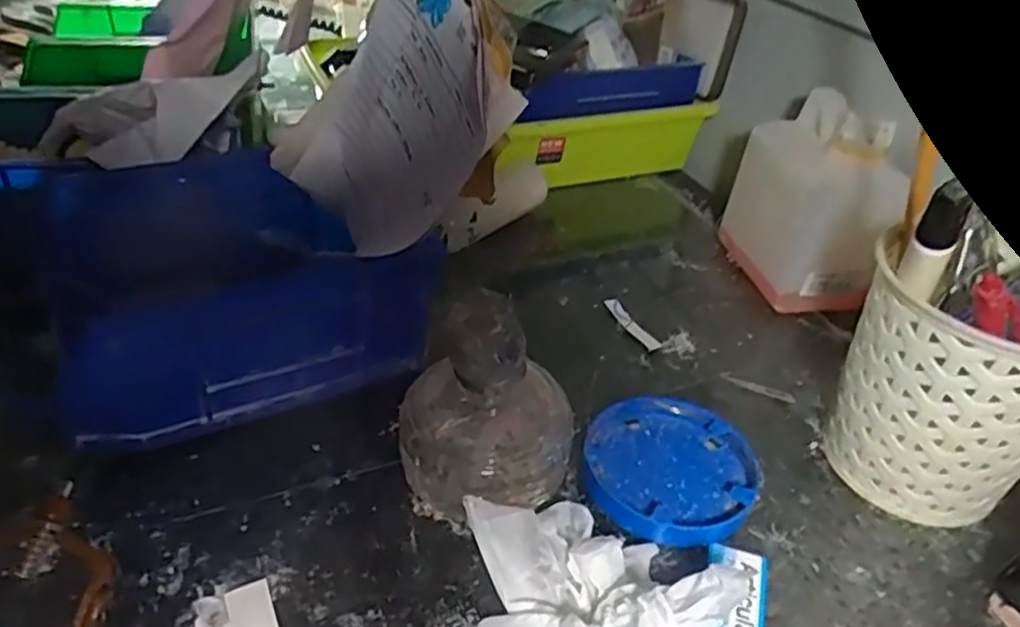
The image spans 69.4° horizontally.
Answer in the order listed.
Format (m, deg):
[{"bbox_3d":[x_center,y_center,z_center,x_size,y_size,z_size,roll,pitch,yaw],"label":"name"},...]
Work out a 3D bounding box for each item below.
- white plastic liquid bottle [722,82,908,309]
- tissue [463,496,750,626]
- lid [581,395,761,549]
[{"bbox_3d":[0.187,-0.068,0.463,0.061,0.117,0.100,-3,38,-10],"label":"white plastic liquid bottle"},{"bbox_3d":[0.026,0.107,0.280,0.100,0.035,0.079,27,42,27],"label":"tissue"},{"bbox_3d":[0.075,0.072,0.350,0.078,0.014,0.080,3,37,-2],"label":"lid"}]

